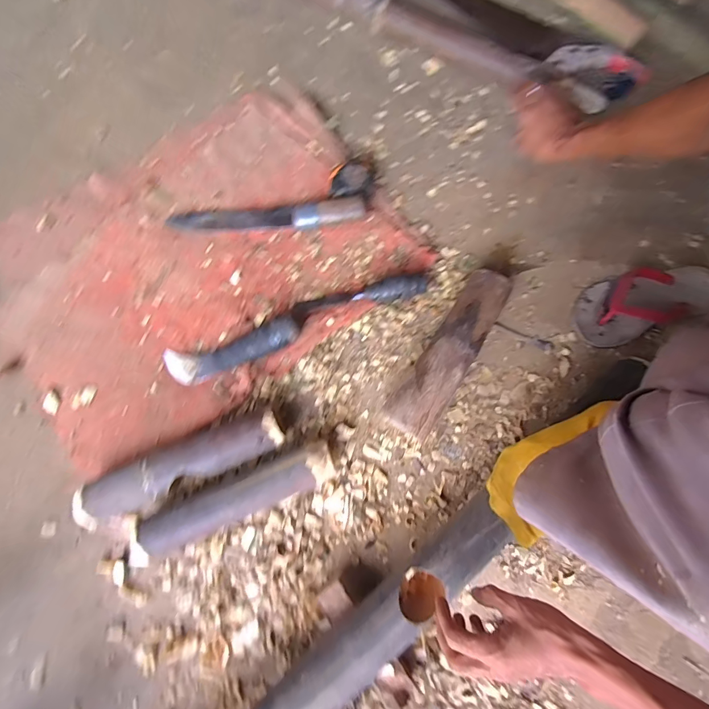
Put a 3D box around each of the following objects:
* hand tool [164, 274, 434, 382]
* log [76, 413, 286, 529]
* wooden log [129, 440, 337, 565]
[{"bbox_3d":[-0.085,-0.051,0.576,0.412,0.041,0.063,-21,81,-5],"label":"hand tool"},{"bbox_3d":[-0.230,0.150,0.528,0.271,0.056,0.058,-25,81,-4],"label":"log"},{"bbox_3d":[-0.164,0.198,0.517,0.288,0.066,0.053,-24,81,-4],"label":"wooden log"}]

